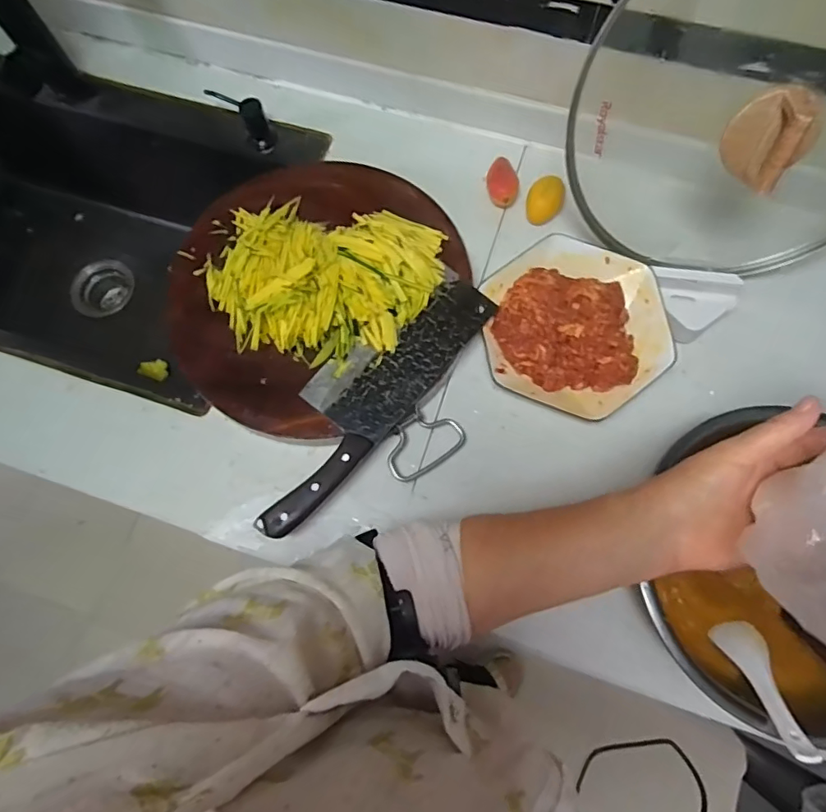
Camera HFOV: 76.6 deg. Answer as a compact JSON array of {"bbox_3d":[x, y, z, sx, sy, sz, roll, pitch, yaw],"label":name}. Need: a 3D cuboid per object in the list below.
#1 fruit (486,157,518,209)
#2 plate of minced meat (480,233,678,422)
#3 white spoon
[{"bbox_3d":[0.108,-0.267,0.632,0.038,0.029,0.062,7,73,4],"label":"fruit"},{"bbox_3d":[0.171,-0.085,0.562,0.194,0.052,0.193,0,73,1],"label":"plate of minced meat"},{"bbox_3d":[0.283,0.224,0.422,0.036,0.010,0.112,-3,35,1],"label":"white spoon"}]

